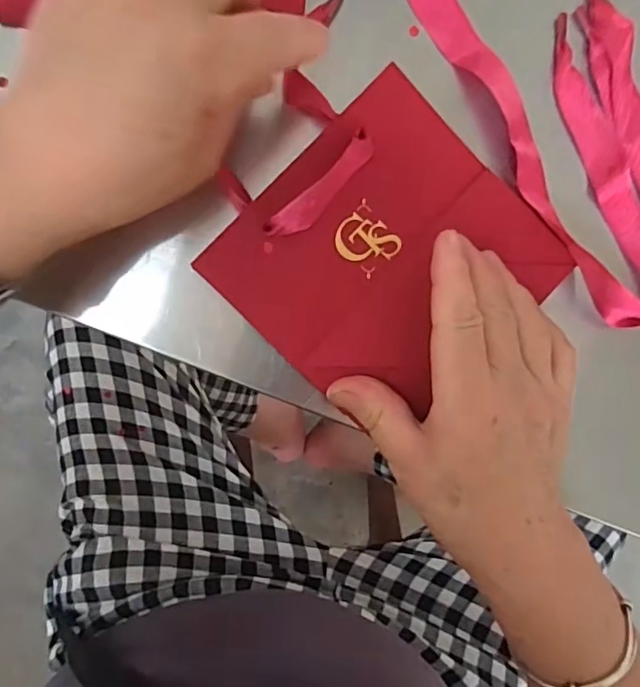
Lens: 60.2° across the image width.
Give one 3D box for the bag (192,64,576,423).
[{"bbox_3d":[0.035,-0.041,0.272,0.130,0.012,0.136,44,87,-5],"label":"bag"}]

